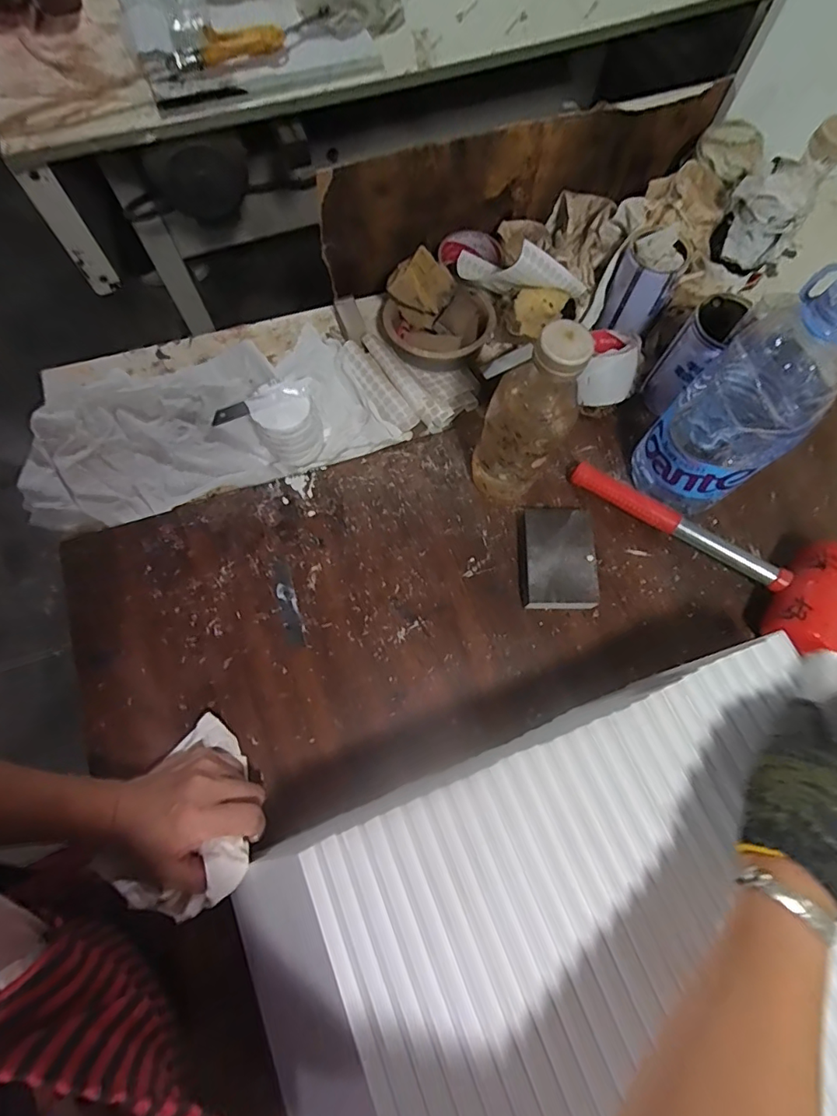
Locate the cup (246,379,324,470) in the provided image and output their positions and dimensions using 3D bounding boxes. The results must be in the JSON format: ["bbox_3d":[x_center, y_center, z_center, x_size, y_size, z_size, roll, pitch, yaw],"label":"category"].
[{"bbox_3d":[-0.144,-0.146,0.559,0.064,0.069,0.067,0,70,-1],"label":"cup"}]

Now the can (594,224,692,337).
[{"bbox_3d":[0.256,-0.315,0.581,0.066,0.094,0.070,0,70,-1],"label":"can"}]

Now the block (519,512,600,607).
[{"bbox_3d":[0.142,0.000,0.526,0.072,0.030,0.105,0,70,-1],"label":"block"}]

